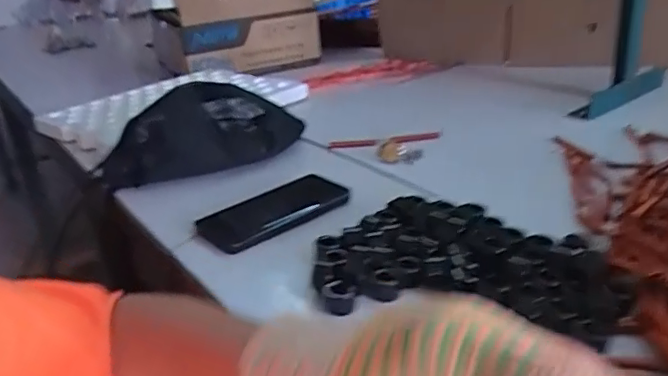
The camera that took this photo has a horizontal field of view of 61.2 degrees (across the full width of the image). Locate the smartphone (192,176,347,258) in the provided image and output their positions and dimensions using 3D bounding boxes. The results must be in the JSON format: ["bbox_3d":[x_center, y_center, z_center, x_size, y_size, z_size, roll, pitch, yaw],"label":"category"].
[{"bbox_3d":[-0.067,0.024,0.616,0.163,0.011,0.092,-24,31,-35],"label":"smartphone"}]

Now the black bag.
[{"bbox_3d":[-0.179,-0.079,0.773,0.281,0.092,0.116,-11,26,-13],"label":"black bag"}]

